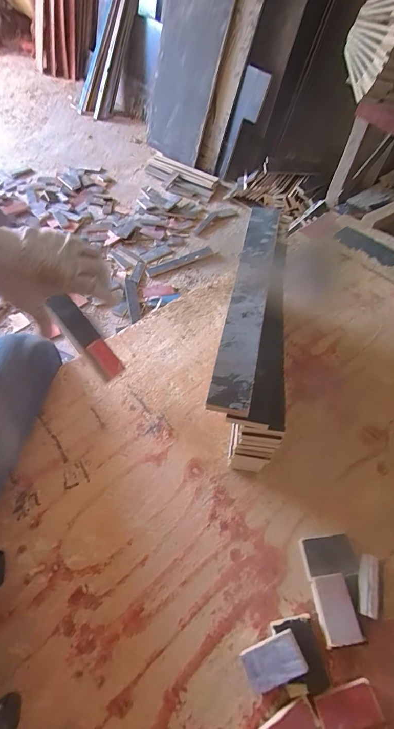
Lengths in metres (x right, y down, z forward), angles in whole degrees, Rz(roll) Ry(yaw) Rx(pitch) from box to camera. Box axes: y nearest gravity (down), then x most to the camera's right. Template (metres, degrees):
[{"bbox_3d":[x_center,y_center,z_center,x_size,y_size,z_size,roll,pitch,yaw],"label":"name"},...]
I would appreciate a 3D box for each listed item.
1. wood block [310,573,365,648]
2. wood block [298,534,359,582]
[{"bbox_3d":[0.165,0.292,0.381,0.041,0.013,0.065,-8,56,-4],"label":"wood block"},{"bbox_3d":[0.169,0.246,0.410,0.066,0.010,0.045,-4,56,-2],"label":"wood block"}]

